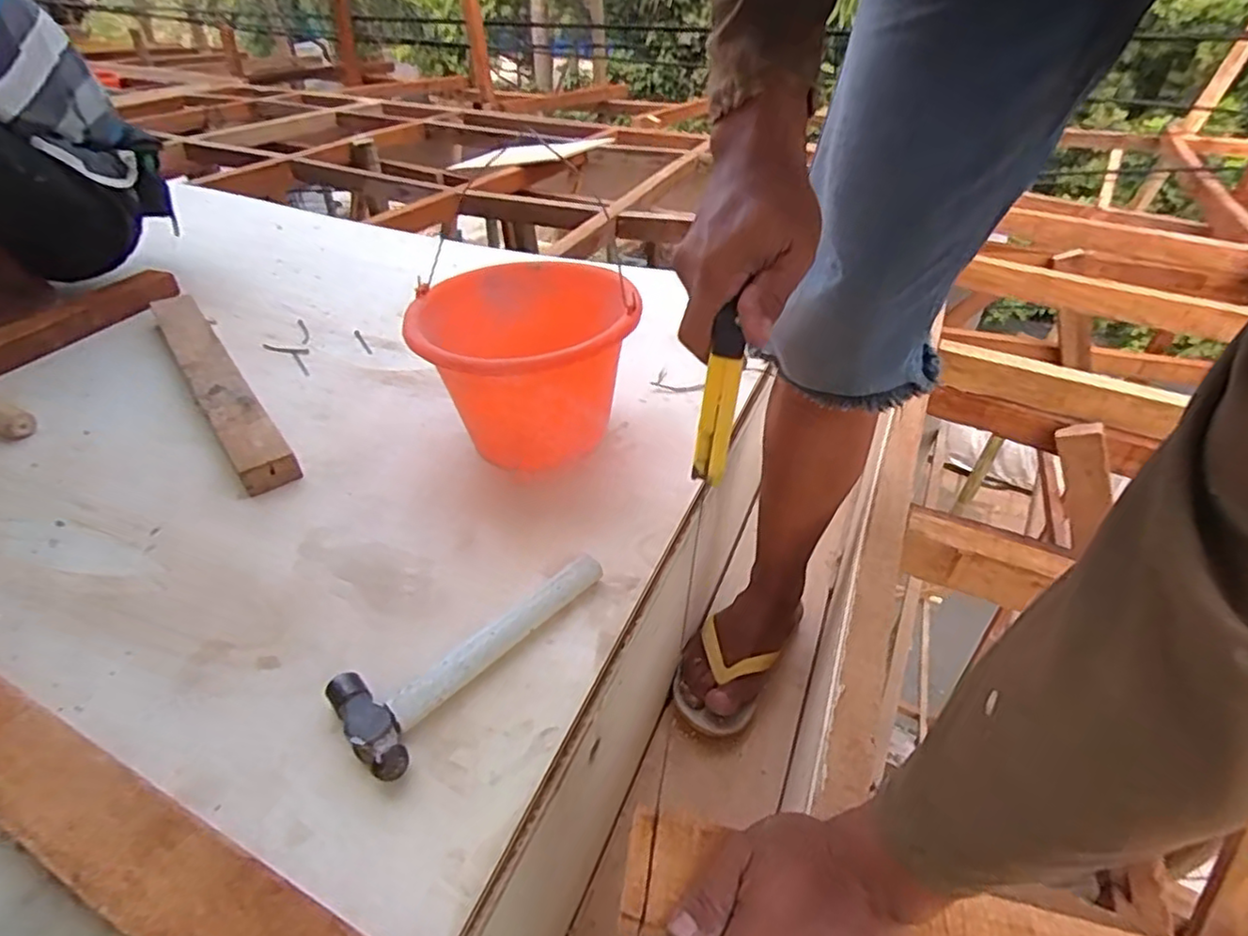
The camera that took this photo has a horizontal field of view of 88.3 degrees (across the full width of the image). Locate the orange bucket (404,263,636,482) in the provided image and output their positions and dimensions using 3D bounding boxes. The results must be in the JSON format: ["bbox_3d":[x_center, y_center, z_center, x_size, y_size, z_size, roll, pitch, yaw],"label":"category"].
[{"bbox_3d":[-0.114,-0.097,0.706,0.215,0.177,0.232,-13,40,-17],"label":"orange bucket"}]

